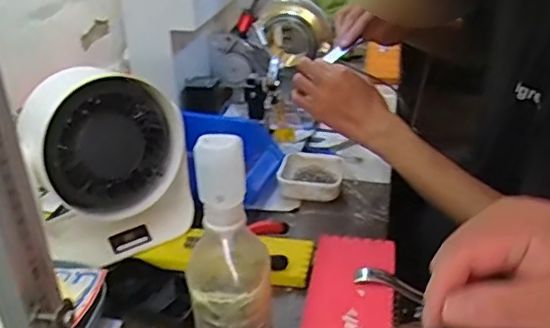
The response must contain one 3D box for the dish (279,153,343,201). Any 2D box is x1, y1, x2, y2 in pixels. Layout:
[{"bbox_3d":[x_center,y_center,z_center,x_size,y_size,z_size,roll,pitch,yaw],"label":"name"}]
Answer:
[{"bbox_3d":[0.045,0.016,0.746,0.081,0.027,0.077,3,29,7],"label":"dish"}]

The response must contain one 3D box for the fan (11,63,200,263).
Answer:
[{"bbox_3d":[-0.169,0.010,0.618,0.167,0.213,0.102,-18,33,-29],"label":"fan"}]

